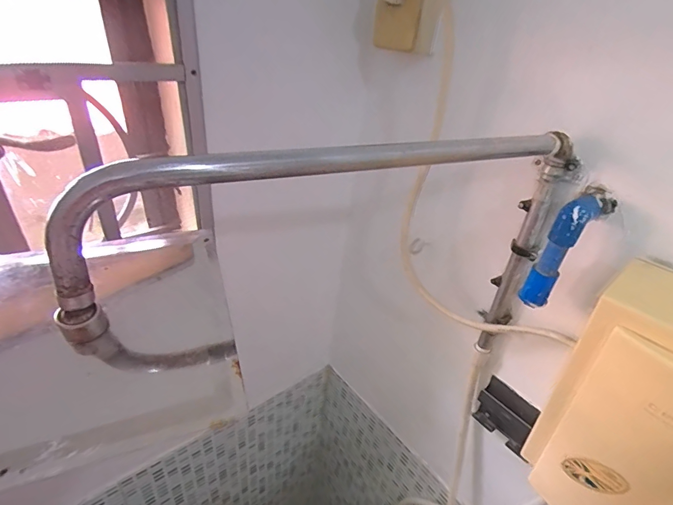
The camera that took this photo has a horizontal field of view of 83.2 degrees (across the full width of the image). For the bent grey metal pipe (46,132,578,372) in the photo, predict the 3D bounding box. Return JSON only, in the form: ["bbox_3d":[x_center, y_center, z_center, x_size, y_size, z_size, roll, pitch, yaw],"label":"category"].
[{"bbox_3d":[0.023,-0.021,0.341,0.475,0.220,0.040,-20,39,-15],"label":"bent grey metal pipe"}]

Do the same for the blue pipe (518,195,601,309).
[{"bbox_3d":[0.240,0.000,0.410,0.031,0.122,0.057,28,38,31],"label":"blue pipe"}]

